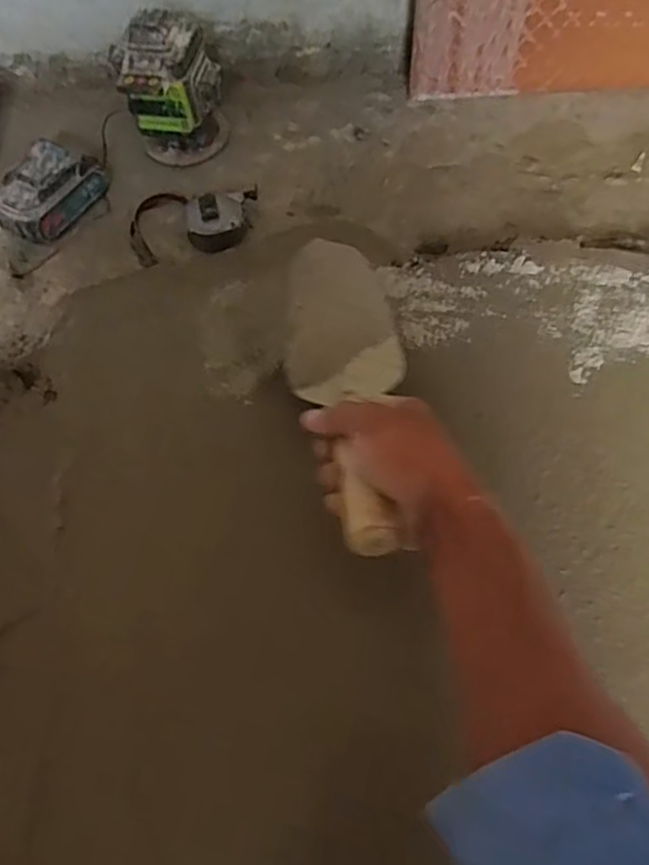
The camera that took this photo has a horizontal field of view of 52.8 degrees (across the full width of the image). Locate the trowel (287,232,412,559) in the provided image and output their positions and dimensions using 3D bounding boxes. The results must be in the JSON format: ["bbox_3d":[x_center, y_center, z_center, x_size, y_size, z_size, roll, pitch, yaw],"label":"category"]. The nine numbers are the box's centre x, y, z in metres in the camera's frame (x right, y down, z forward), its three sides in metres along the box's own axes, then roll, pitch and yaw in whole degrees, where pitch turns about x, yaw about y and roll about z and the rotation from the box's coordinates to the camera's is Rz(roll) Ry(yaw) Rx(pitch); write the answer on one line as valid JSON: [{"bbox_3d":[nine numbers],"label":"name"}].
[{"bbox_3d":[0.019,-0.038,0.489,0.088,0.052,0.290,-6,49,1],"label":"trowel"}]

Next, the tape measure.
[{"bbox_3d":[-0.142,-0.224,0.686,0.132,0.035,0.088,1,65,4],"label":"tape measure"}]

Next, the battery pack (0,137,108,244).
[{"bbox_3d":[-0.297,-0.256,0.697,0.078,0.050,0.114,23,68,14],"label":"battery pack"}]

